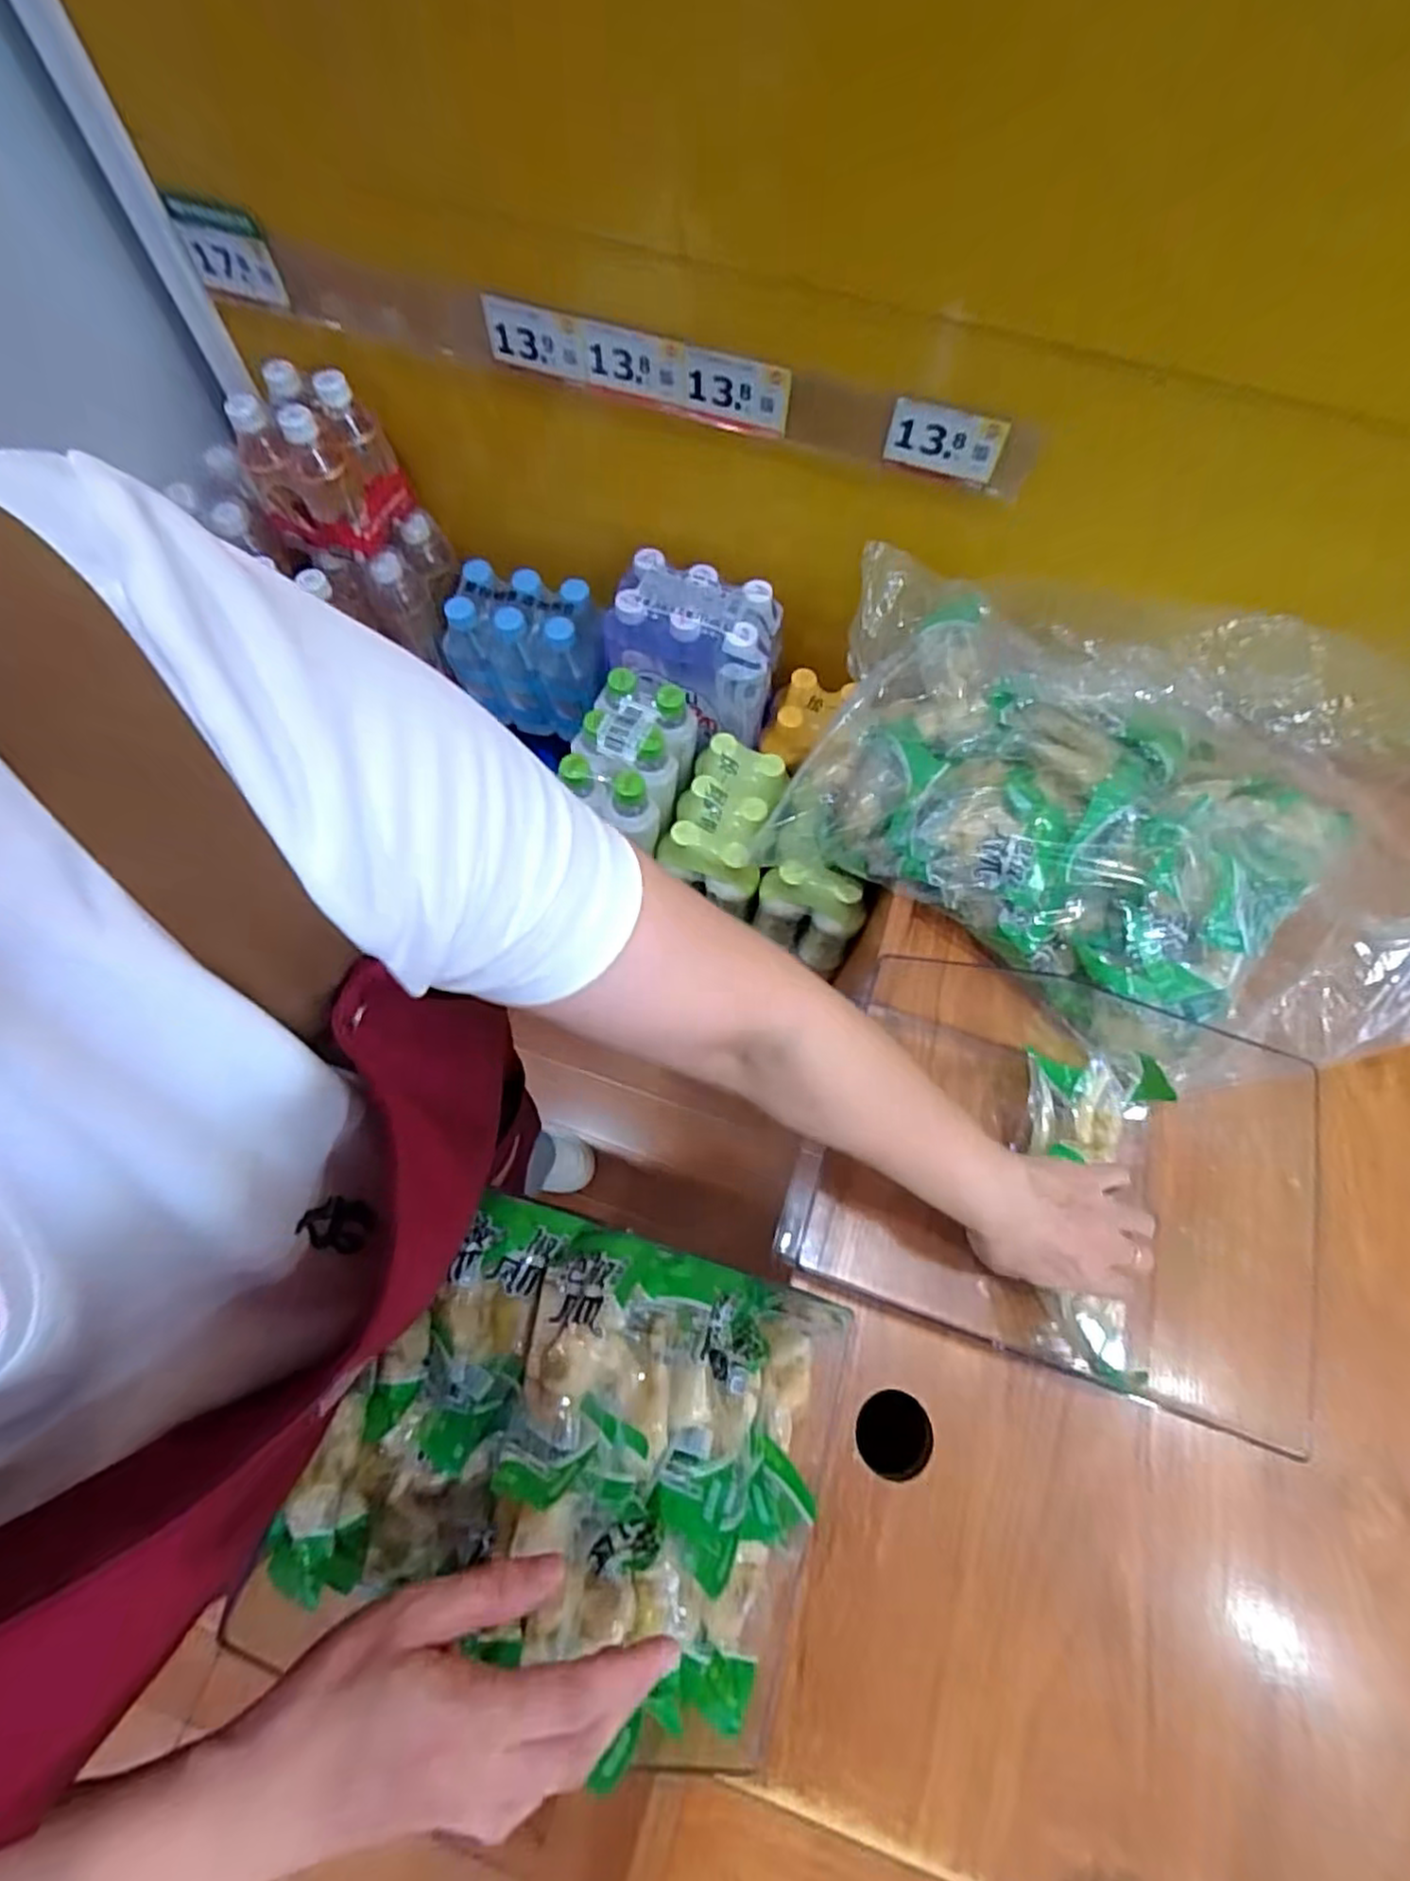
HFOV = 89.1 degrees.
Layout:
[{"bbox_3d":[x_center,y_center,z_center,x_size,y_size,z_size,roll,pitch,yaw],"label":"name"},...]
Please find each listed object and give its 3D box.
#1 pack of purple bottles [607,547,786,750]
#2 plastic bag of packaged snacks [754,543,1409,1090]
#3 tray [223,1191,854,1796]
[{"bbox_3d":[-0.011,-0.307,0.764,0.178,0.143,0.110,21,69,6],"label":"pack of purple bottles"},{"bbox_3d":[0.356,-0.112,0.602,0.571,0.181,0.362,33,71,10],"label":"plastic bag of packaged snacks"},{"bbox_3d":[-0.064,0.276,0.384,0.263,0.079,0.219,17,69,5],"label":"tray"}]

